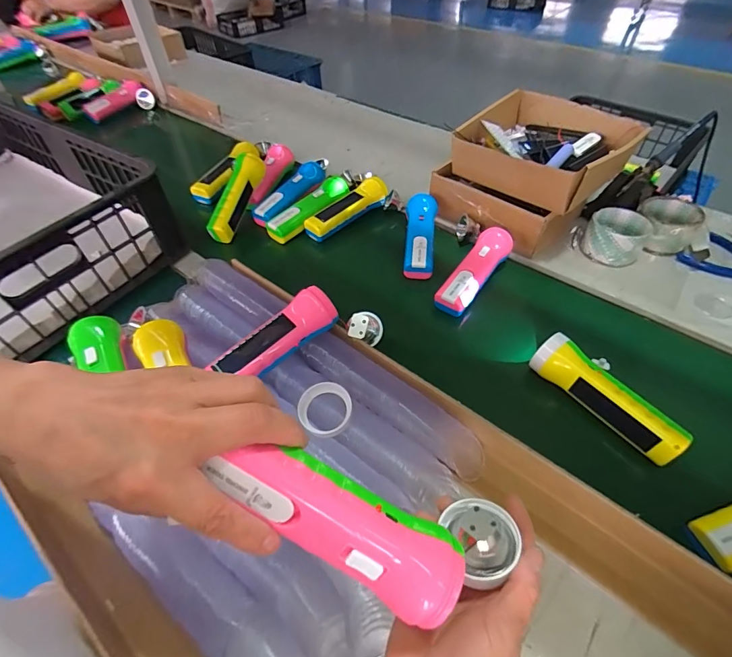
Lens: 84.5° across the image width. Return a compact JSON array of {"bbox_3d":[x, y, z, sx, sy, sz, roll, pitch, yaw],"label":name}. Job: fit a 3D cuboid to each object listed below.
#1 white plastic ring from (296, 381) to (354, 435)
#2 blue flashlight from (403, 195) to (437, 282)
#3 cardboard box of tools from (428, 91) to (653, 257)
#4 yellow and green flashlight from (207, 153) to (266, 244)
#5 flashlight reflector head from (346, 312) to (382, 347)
[{"bbox_3d":[-0.041,0.082,0.407,0.053,0.016,0.053,-1,70,3],"label":"white plastic ring"},{"bbox_3d":[0.084,-0.147,0.629,0.046,0.043,0.156,4,49,6],"label":"blue flashlight"},{"bbox_3d":[0.268,-0.251,0.645,0.237,0.134,0.226,-34,55,-25],"label":"cardboard box of tools"},{"bbox_3d":[-0.217,-0.222,0.671,0.034,0.047,0.162,13,70,13],"label":"yellow and green flashlight"},{"bbox_3d":[-0.001,0.001,0.475,0.026,0.044,0.039,-15,78,37],"label":"flashlight reflector head"}]

